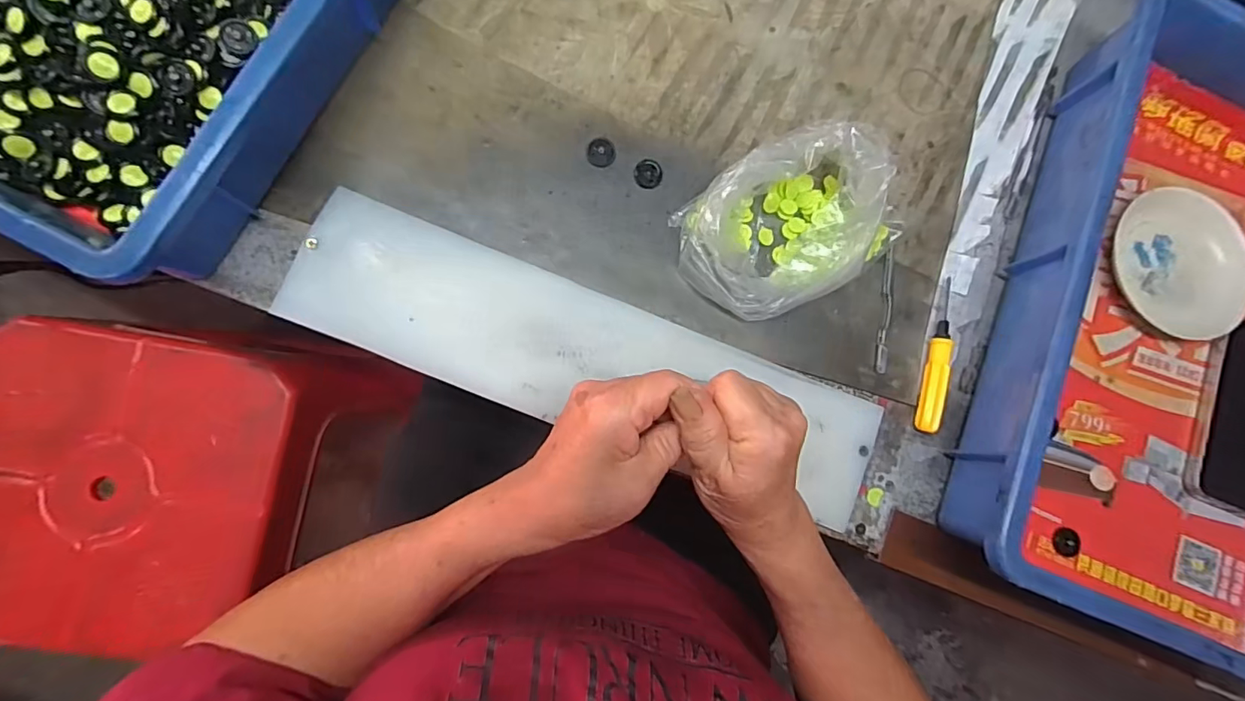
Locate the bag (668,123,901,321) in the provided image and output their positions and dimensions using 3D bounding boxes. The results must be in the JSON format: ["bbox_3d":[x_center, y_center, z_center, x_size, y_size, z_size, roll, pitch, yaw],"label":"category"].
[{"bbox_3d":[0.117,-0.086,0.358,0.153,0.058,0.103,-27,88,-9],"label":"bag"}]

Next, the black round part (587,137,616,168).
[{"bbox_3d":[-0.015,-0.144,0.379,0.020,0.005,0.022,1,84,-7],"label":"black round part"}]

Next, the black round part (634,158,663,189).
[{"bbox_3d":[0.019,-0.128,0.378,0.020,0.004,0.022,1,84,-7],"label":"black round part"}]

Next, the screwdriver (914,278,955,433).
[{"bbox_3d":[0.237,0.003,0.388,0.015,0.016,0.118,16,82,-5],"label":"screwdriver"}]

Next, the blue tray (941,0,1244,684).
[{"bbox_3d":[0.430,-0.013,0.379,0.299,0.090,0.441,23,82,-4],"label":"blue tray"}]

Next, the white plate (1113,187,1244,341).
[{"bbox_3d":[0.448,-0.069,0.421,0.117,0.019,0.117,1,84,-7],"label":"white plate"}]

